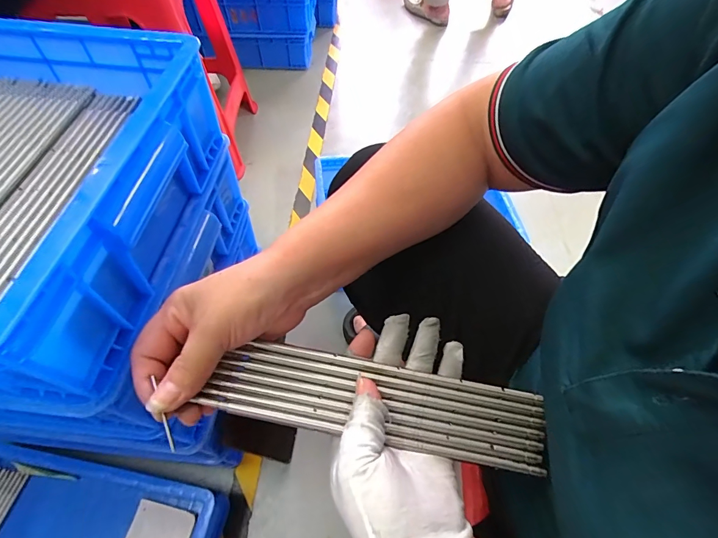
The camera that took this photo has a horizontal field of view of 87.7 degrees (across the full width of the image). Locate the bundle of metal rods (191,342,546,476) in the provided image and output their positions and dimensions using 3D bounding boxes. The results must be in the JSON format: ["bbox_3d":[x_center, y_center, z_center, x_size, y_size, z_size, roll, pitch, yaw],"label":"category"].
[{"bbox_3d":[0.017,0.095,0.266,0.236,0.011,0.052,11,56,-3],"label":"bundle of metal rods"}]

